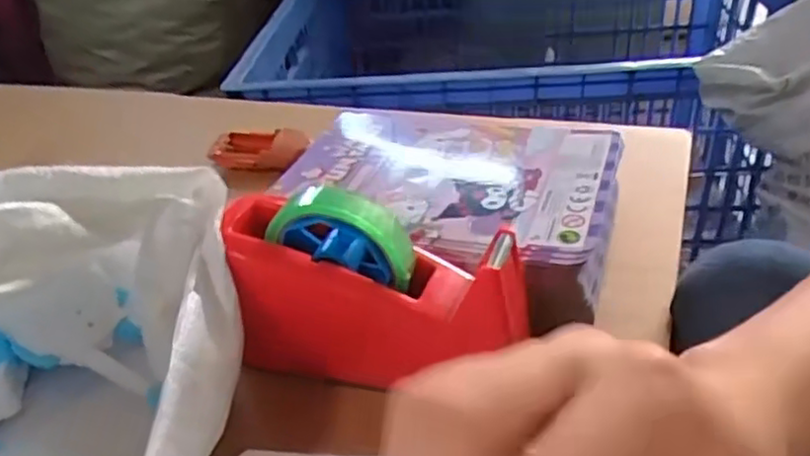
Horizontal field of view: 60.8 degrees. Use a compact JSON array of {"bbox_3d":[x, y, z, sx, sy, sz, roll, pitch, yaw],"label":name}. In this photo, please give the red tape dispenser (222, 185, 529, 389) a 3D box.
[{"bbox_3d":[-0.021,0.031,0.423,0.183,0.107,0.066,3,36,14],"label":"red tape dispenser"}]

